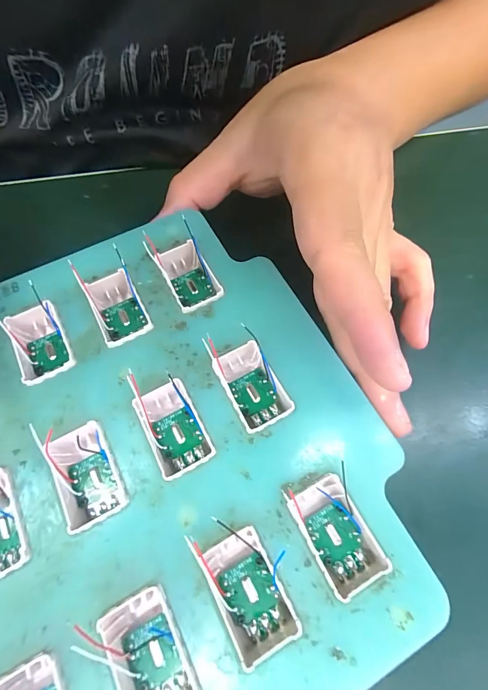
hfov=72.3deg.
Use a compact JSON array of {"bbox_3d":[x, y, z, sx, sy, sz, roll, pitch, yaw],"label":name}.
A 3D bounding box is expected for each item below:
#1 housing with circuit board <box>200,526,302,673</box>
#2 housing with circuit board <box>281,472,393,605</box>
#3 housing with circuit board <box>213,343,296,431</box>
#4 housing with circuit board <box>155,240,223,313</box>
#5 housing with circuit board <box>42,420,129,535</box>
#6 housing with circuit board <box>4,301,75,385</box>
[{"bbox_3d":[0.001,0.076,0.103,0.018,0.011,0.032,-26,70,-11],"label":"housing with circuit board"},{"bbox_3d":[0.030,0.061,0.109,0.019,0.010,0.034,-26,70,-11],"label":"housing with circuit board"},{"bbox_3d":[0.004,0.016,0.129,0.020,0.010,0.031,-26,70,-11],"label":"housing with circuit board"},{"bbox_3d":[-0.024,-0.029,0.147,0.019,0.010,0.033,-24,70,-10],"label":"housing with circuit board"},{"bbox_3d":[-0.055,0.044,0.117,0.019,0.011,0.034,-27,71,-11],"label":"housing with circuit board"},{"bbox_3d":[-0.081,0.000,0.134,0.019,0.010,0.032,-25,70,-10],"label":"housing with circuit board"}]

